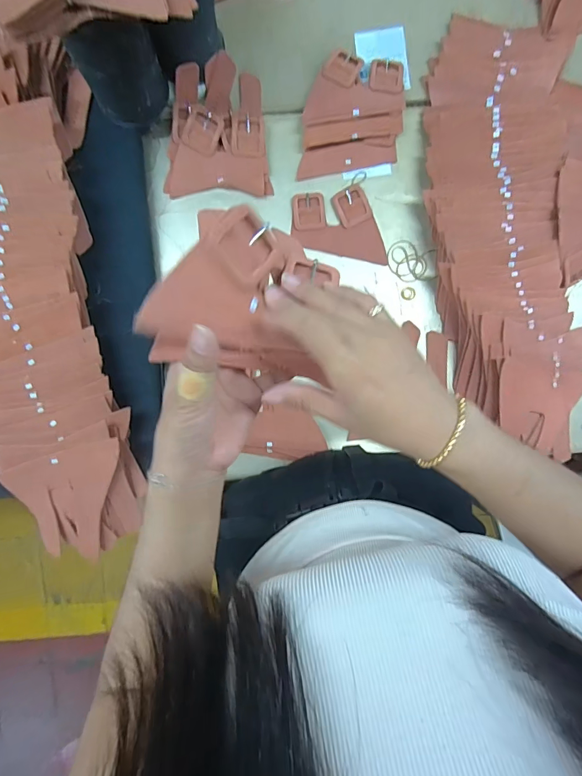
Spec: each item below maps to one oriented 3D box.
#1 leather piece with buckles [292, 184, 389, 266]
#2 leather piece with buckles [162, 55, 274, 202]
[{"bbox_3d":[0.074,-0.243,0.572,0.143,0.010,0.095,10,93,-2],"label":"leather piece with buckles"},{"bbox_3d":[-0.104,-0.360,0.547,0.146,0.034,0.167,-1,93,-1],"label":"leather piece with buckles"}]

